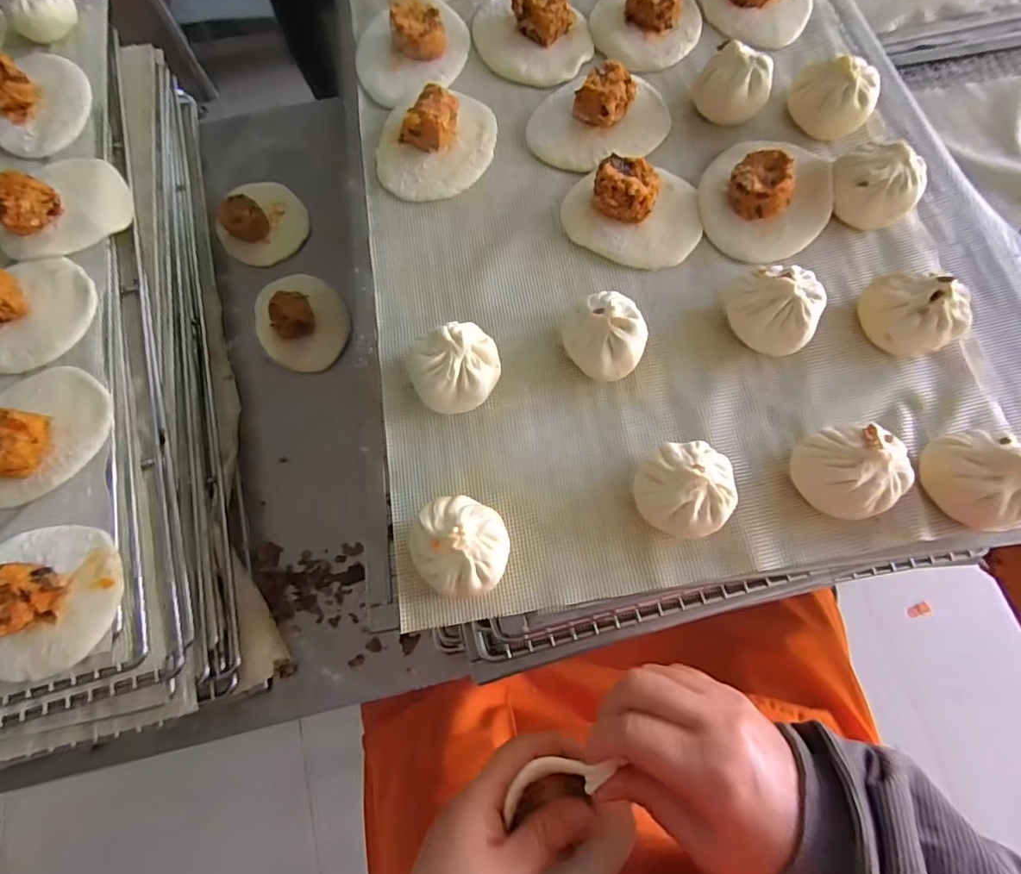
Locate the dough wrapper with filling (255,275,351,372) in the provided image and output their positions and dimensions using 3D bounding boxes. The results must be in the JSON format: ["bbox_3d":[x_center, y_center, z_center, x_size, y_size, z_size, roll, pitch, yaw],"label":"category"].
[{"bbox_3d":[-0.197,-0.111,0.494,0.082,0.038,0.100,-35,76,-9],"label":"dough wrapper with filling"}]

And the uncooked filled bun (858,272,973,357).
[{"bbox_3d":[0.252,-0.077,0.337,0.046,0.040,0.050,0,73,1],"label":"uncooked filled bun"}]

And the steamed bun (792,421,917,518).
[{"bbox_3d":[0.192,0.019,0.303,0.052,0.046,0.050,0,73,1],"label":"steamed bun"}]

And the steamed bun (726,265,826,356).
[{"bbox_3d":[0.164,-0.080,0.335,0.053,0.041,0.046,42,78,12],"label":"steamed bun"}]

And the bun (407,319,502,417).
[{"bbox_3d":[-0.033,-0.040,0.329,0.054,0.043,0.051,0,73,1],"label":"bun"}]

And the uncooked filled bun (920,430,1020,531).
[{"bbox_3d":[0.264,0.025,0.305,0.044,0.048,0.055,-14,74,-3],"label":"uncooked filled bun"}]

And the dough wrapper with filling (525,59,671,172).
[{"bbox_3d":[0.066,-0.241,0.396,0.102,0.028,0.080,3,73,2],"label":"dough wrapper with filling"}]

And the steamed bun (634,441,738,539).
[{"bbox_3d":[0.099,0.030,0.305,0.052,0.043,0.051,0,73,1],"label":"steamed bun"}]

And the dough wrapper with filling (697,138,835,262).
[{"bbox_3d":[0.178,-0.176,0.372,0.084,0.027,0.100,-6,73,-1],"label":"dough wrapper with filling"}]

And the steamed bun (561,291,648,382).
[{"bbox_3d":[0.058,-0.062,0.333,0.047,0.045,0.054,-31,75,-8],"label":"steamed bun"}]

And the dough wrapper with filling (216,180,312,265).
[{"bbox_3d":[-0.247,-0.216,0.527,0.084,0.039,0.088,0,73,1],"label":"dough wrapper with filling"}]

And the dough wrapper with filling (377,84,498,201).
[{"bbox_3d":[-0.055,-0.219,0.388,0.085,0.032,0.085,-5,73,-1],"label":"dough wrapper with filling"}]

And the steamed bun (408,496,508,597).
[{"bbox_3d":[-0.027,0.061,0.298,0.052,0.043,0.050,0,73,1],"label":"steamed bun"}]

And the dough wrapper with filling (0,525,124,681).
[{"bbox_3d":[-0.300,0.101,0.327,0.098,0.037,0.090,0,73,1],"label":"dough wrapper with filling"}]

